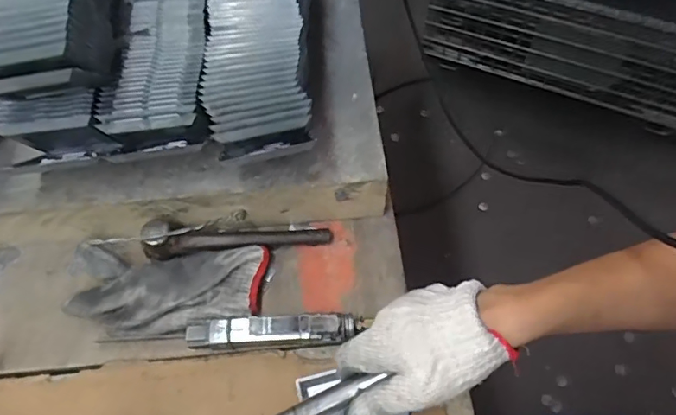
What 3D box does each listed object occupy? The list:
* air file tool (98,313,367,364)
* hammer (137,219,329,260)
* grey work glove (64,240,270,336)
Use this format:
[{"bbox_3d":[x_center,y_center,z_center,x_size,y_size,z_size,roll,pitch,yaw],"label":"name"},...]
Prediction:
[{"bbox_3d":[-0.058,0.114,0.467,0.164,0.035,0.028,-3,59,0],"label":"air file tool"},{"bbox_3d":[-0.102,0.026,0.516,0.185,0.052,0.033,-5,59,-1],"label":"hammer"},{"bbox_3d":[-0.175,0.081,0.499,0.197,0.025,0.089,1,60,3],"label":"grey work glove"}]

